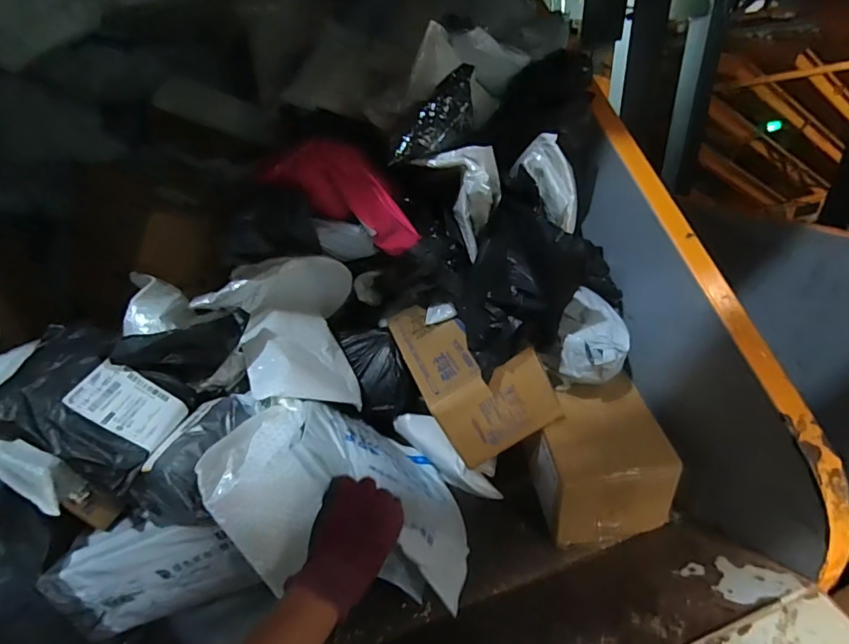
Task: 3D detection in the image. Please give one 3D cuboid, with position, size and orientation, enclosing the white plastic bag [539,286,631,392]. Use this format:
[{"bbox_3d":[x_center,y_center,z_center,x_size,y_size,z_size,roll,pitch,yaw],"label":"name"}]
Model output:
[{"bbox_3d":[0.226,0.047,0.689,0.110,0.137,0.133,8,36,18],"label":"white plastic bag"}]

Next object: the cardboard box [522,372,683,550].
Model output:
[{"bbox_3d":[0.251,0.204,0.727,0.168,0.157,0.174,-9,34,-5],"label":"cardboard box"}]

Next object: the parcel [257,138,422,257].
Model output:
[{"bbox_3d":[-0.097,-0.159,0.622,0.198,0.093,0.049,32,35,-10],"label":"parcel"}]

